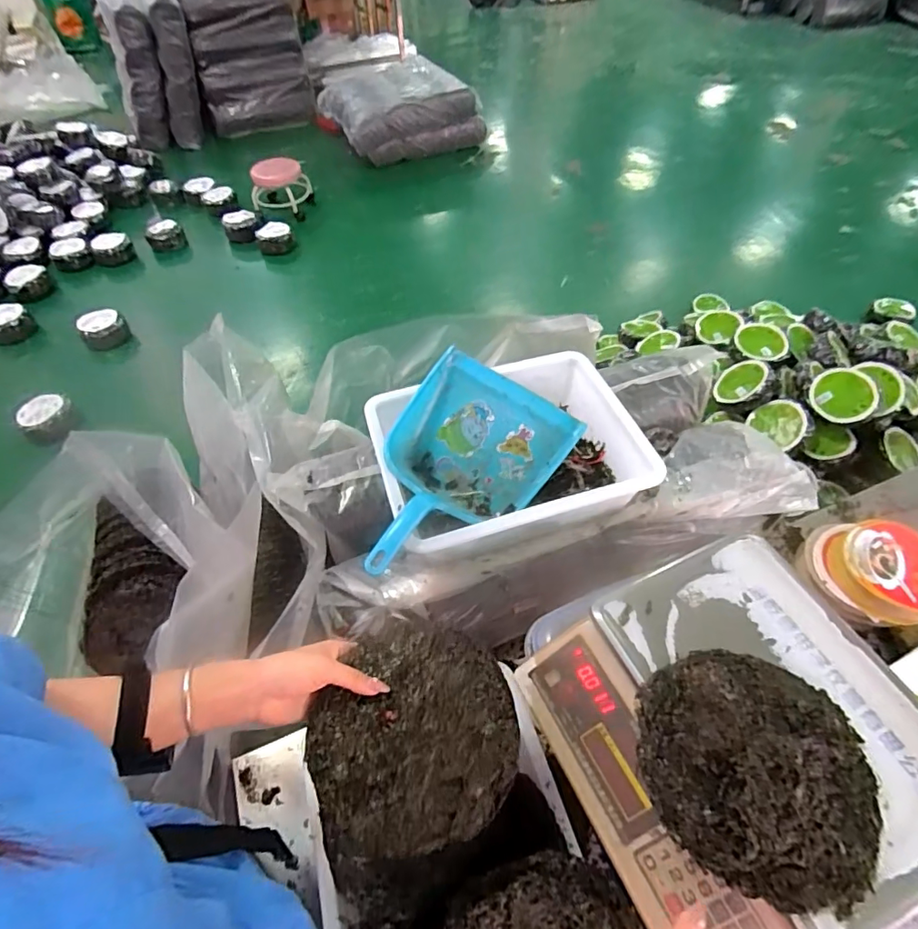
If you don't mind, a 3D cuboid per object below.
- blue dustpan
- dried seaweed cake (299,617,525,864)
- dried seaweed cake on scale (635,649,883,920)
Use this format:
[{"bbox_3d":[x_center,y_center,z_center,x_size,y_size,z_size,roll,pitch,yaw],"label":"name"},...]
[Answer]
[{"bbox_3d":[-0.006,0.017,0.713,0.231,0.109,0.325,26,58,20],"label":"blue dustpan"},{"bbox_3d":[-0.043,0.254,0.497,0.190,0.012,0.186,-15,69,-15],"label":"dried seaweed cake"},{"bbox_3d":[0.260,0.259,0.451,0.189,0.031,0.188,3,53,4],"label":"dried seaweed cake on scale"}]

